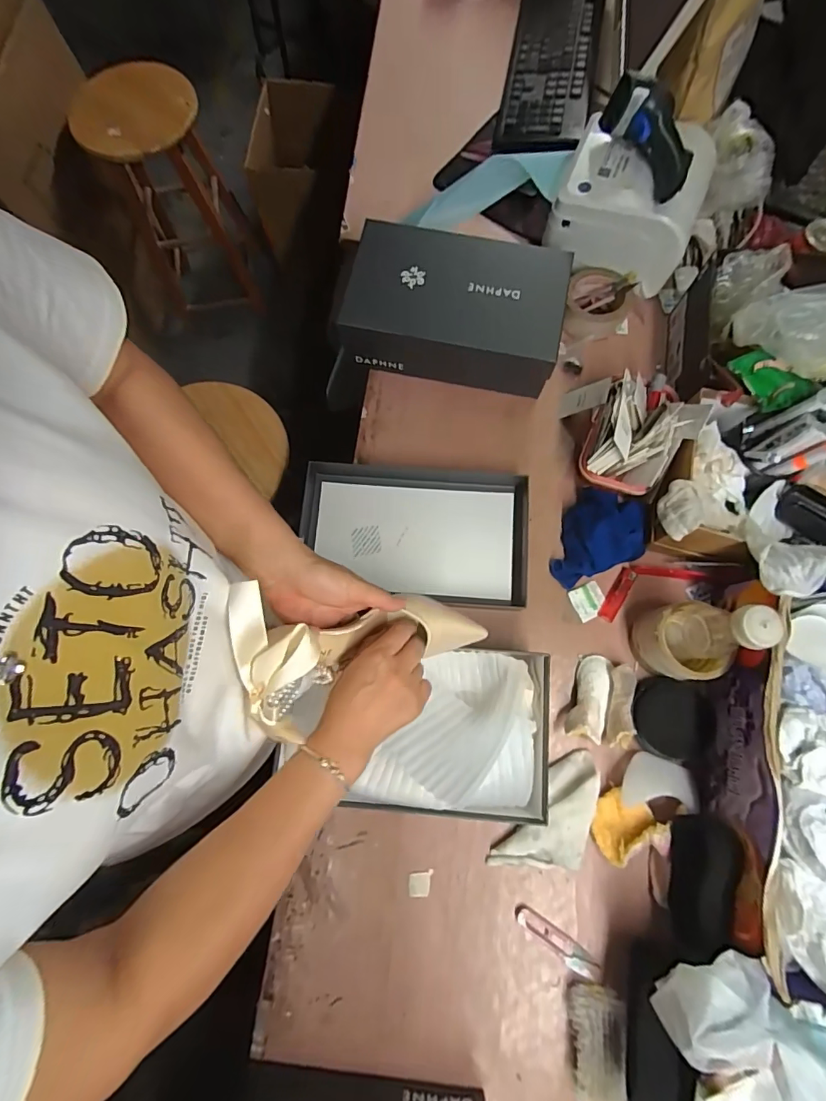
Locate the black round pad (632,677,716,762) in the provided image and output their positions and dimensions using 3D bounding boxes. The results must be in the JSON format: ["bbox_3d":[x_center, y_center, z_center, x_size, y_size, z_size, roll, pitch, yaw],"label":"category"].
[{"bbox_3d":[0.311,0.200,0.560,0.082,0.023,0.089,-2,70,23],"label":"black round pad"}]

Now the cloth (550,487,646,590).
[{"bbox_3d":[0.249,-0.012,0.615,0.109,0.053,0.138,27,79,8],"label":"cloth"}]

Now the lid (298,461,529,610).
[{"bbox_3d":[0.000,-0.027,0.649,0.313,0.031,0.177,6,77,3],"label":"lid"}]

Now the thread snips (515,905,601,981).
[{"bbox_3d":[0.164,0.446,0.535,0.101,0.008,0.023,35,80,9],"label":"thread snips"}]

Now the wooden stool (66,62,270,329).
[{"bbox_3d":[-0.601,-0.890,1.238,0.295,0.507,0.271,-21,77,-3],"label":"wooden stool"}]

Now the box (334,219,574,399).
[{"bbox_3d":[0.058,-0.348,0.679,0.299,0.103,0.178,10,77,4],"label":"box"}]

